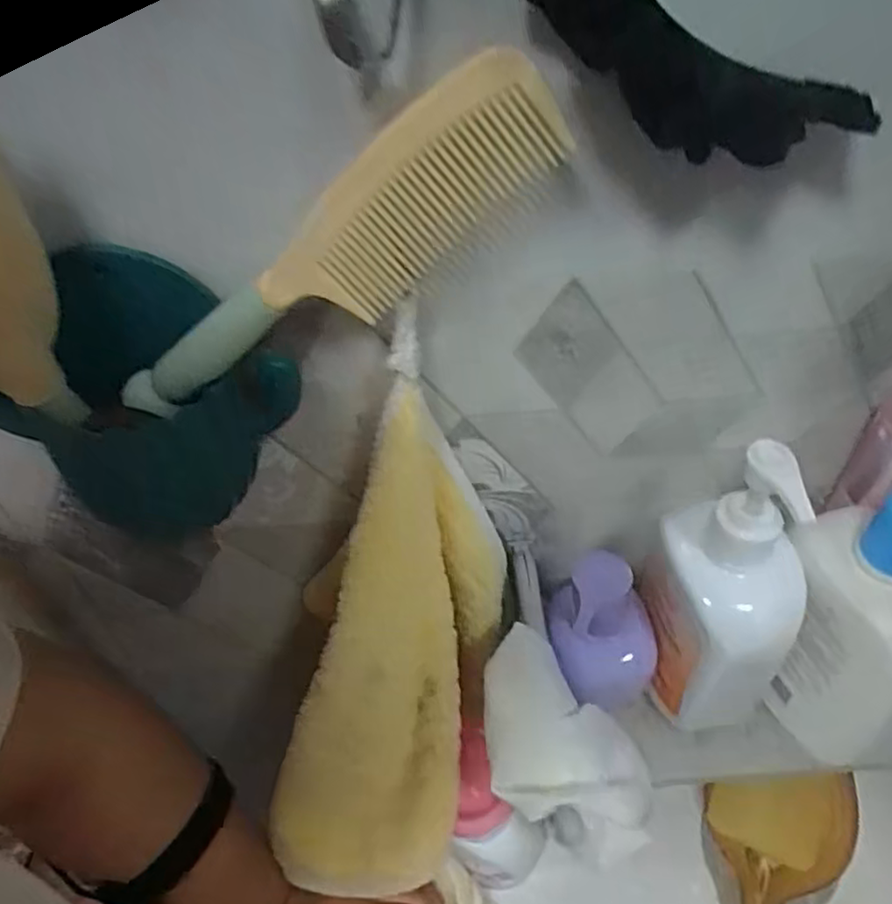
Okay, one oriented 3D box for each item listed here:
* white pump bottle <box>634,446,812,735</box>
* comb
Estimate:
[{"bbox_3d":[0.135,0.069,0.338,0.048,0.174,0.065,-14,46,-9],"label":"white pump bottle"},{"bbox_3d":[-0.045,-0.067,0.258,0.195,0.053,0.016,-31,43,18],"label":"comb"}]

